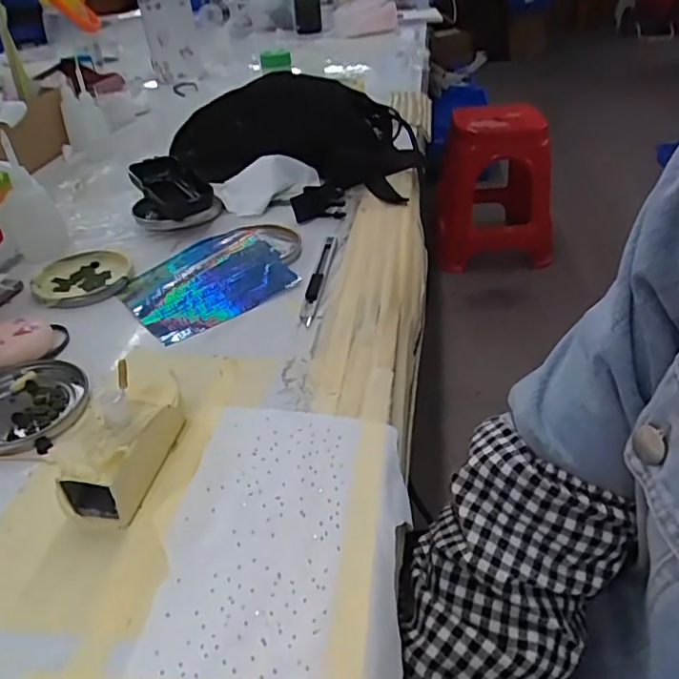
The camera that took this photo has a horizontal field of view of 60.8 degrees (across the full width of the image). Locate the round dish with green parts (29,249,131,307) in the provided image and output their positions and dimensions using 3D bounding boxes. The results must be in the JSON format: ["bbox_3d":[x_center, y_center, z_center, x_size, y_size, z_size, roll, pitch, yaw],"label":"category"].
[{"bbox_3d":[-0.219,-0.052,0.495,0.077,0.010,0.082,-15,37,-15],"label":"round dish with green parts"}]

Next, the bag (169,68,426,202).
[{"bbox_3d":[-0.050,-0.239,0.690,0.300,0.115,0.147,19,41,28],"label":"bag"}]

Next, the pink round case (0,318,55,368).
[{"bbox_3d":[-0.226,0.003,0.400,0.044,0.021,0.040,-2,36,2],"label":"pink round case"}]

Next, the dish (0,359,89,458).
[{"bbox_3d":[-0.201,0.041,0.362,0.077,0.008,0.084,-17,38,-18],"label":"dish"}]

